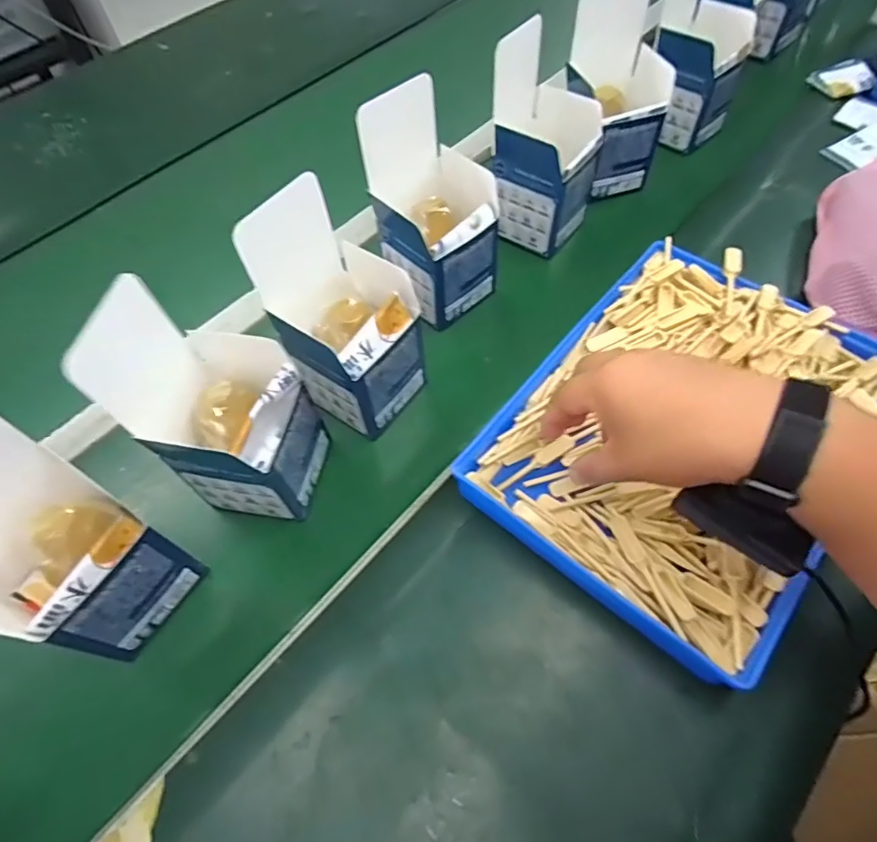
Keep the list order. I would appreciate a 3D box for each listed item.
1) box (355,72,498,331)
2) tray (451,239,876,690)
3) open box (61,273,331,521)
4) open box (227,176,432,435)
[{"bbox_3d":[-0.005,-0.187,0.479,0.094,0.166,0.102,-39,67,-21],"label":"box"},{"bbox_3d":[0.195,0.001,0.420,0.232,0.049,0.315,35,65,19],"label":"tray"},{"bbox_3d":[-0.147,-0.010,0.371,0.099,0.168,0.091,9,59,5],"label":"open box"},{"bbox_3d":[-0.075,-0.077,0.414,0.099,0.168,0.101,34,64,18],"label":"open box"}]

